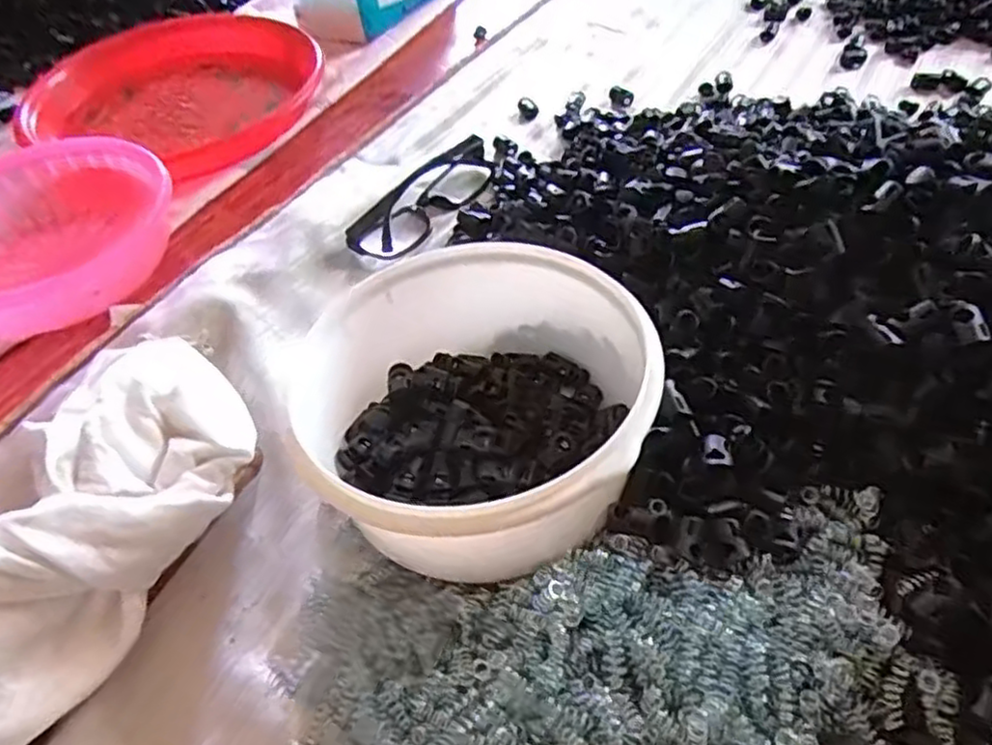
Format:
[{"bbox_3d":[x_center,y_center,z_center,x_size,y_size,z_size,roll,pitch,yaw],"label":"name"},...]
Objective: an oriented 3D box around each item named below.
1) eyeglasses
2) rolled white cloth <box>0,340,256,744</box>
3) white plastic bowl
[{"bbox_3d":[-0.048,-0.123,0.505,0.041,0.028,0.129,26,56,26],"label":"eyeglasses"},{"bbox_3d":[-0.198,0.081,0.322,0.106,0.065,0.210,32,59,29],"label":"rolled white cloth"},{"bbox_3d":[-0.006,0.019,0.341,0.150,0.085,0.161,-3,48,3],"label":"white plastic bowl"}]

